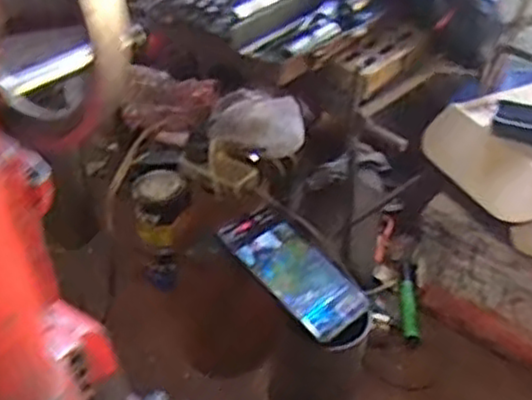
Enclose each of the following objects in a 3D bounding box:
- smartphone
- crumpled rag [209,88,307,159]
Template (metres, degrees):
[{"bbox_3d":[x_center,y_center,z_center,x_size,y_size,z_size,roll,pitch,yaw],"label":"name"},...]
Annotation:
[{"bbox_3d":[0.035,0.078,0.759,0.080,0.013,0.176,-32,65,-32],"label":"smartphone"},{"bbox_3d":[-0.013,-0.113,1.064,0.157,0.109,0.030,26,47,28],"label":"crumpled rag"}]

